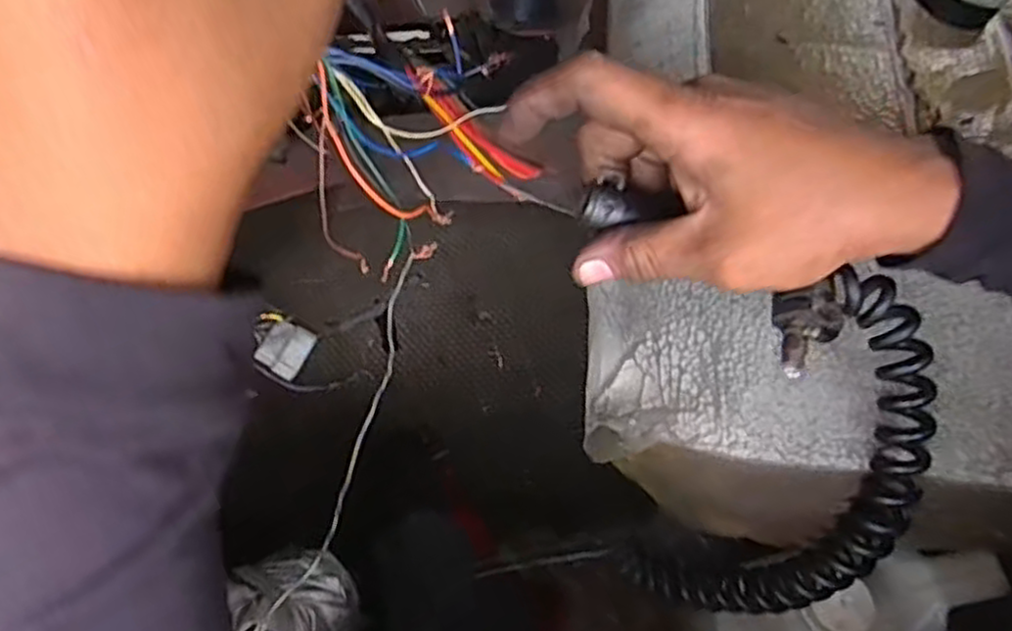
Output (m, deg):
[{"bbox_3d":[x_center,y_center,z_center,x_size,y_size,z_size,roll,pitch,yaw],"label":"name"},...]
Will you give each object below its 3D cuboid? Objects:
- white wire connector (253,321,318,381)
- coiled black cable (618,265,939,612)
[{"bbox_3d":[-0.143,0.022,0.483,0.029,0.015,0.033,36,63,-11],"label":"white wire connector"},{"bbox_3d":[0.135,0.079,0.356,0.090,0.212,0.063,33,36,20],"label":"coiled black cable"}]

